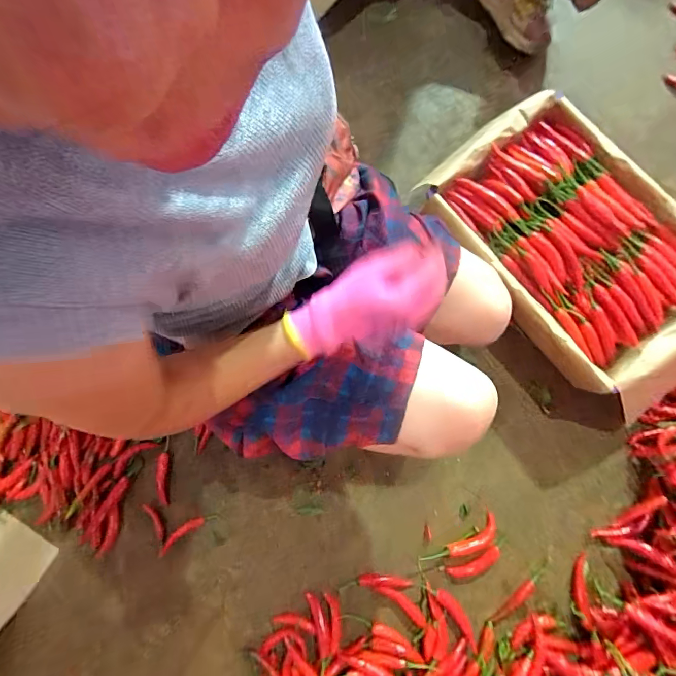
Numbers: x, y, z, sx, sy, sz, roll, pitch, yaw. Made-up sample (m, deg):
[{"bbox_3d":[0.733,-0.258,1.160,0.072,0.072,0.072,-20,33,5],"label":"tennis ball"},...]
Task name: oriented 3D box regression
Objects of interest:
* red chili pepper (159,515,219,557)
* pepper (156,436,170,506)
[{"bbox_3d":[-0.276,0.349,0.720,0.116,0.013,0.025,-34,80,-6],"label":"red chili pepper"},{"bbox_3d":[-0.327,0.249,0.744,0.024,0.011,0.119,-6,81,-1],"label":"pepper"}]

